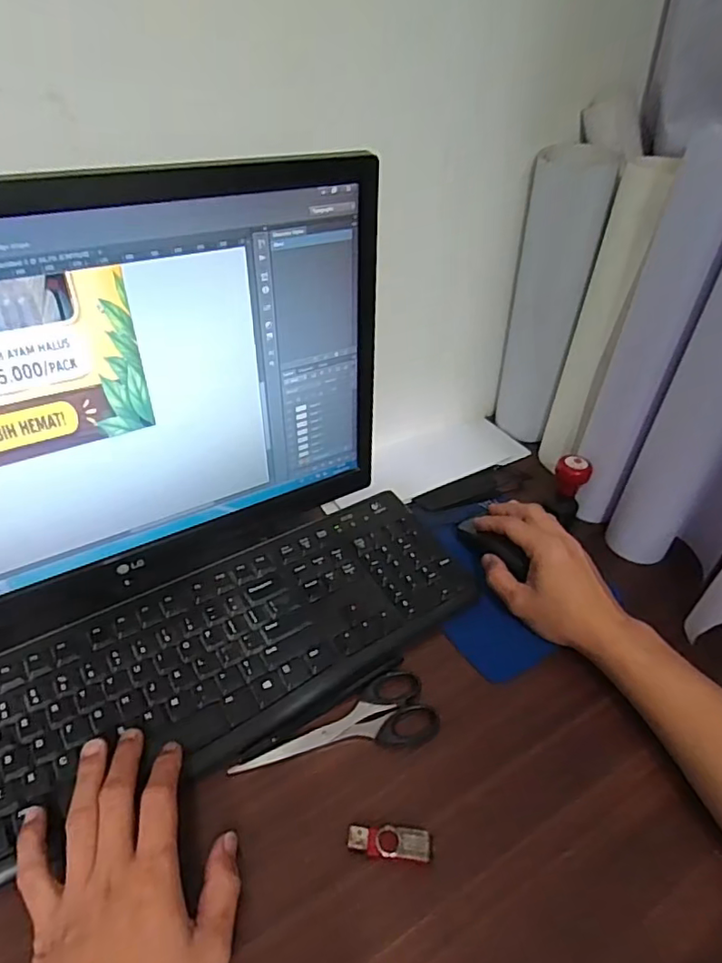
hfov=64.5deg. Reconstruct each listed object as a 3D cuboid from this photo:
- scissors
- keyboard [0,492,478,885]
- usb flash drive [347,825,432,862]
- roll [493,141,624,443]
[{"bbox_3d":[-0.017,0.184,0.422,0.151,0.004,0.056,-14,42,-21],"label":"scissors"},{"bbox_3d":[-0.108,0.133,0.460,0.438,0.027,0.151,-20,45,-27],"label":"keyboard"},{"bbox_3d":[0.018,0.231,0.367,0.052,0.007,0.017,7,39,3],"label":"usb flash drive"},{"bbox_3d":[0.203,-0.192,0.644,0.076,0.314,0.053,14,40,11],"label":"roll"}]

